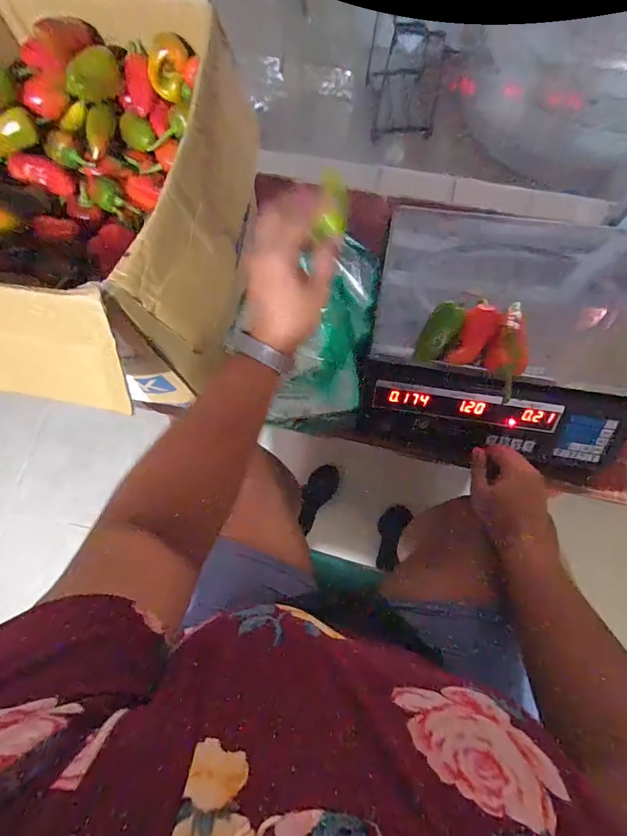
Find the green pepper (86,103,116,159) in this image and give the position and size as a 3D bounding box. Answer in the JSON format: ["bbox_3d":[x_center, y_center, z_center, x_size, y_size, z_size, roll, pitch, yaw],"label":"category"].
[{"bbox_3d":[-0.259,-0.342,0.485,0.026,0.021,0.062,13,89,5],"label":"green pepper"}]

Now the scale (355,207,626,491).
[{"bbox_3d":[0.247,-0.091,0.537,0.330,0.153,0.291,8,76,4],"label":"scale"}]

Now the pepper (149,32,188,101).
[{"bbox_3d":[-0.165,-0.402,0.463,0.051,0.036,0.046,-16,76,-2],"label":"pepper"}]

